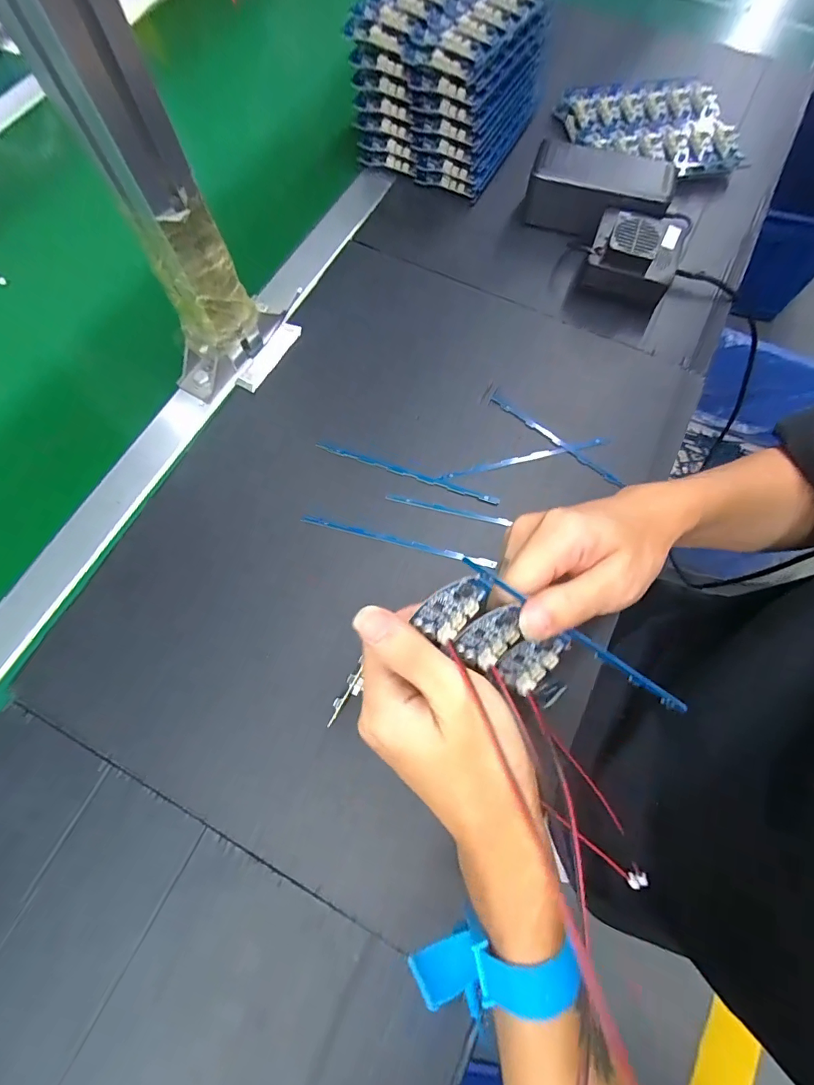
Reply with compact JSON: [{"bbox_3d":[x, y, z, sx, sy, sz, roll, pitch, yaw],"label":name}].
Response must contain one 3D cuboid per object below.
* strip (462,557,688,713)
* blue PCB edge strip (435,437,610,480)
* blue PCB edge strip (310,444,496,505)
[{"bbox_3d":[0.088,0.050,0.229,0.154,0.005,0.006,33,73,-14],"label":"strip"},{"bbox_3d":[0.097,-0.070,0.374,0.144,0.008,0.008,-12,73,-6],"label":"blue PCB edge strip"},{"bbox_3d":[-0.001,-0.058,0.372,0.156,0.009,0.006,20,73,5],"label":"blue PCB edge strip"}]

